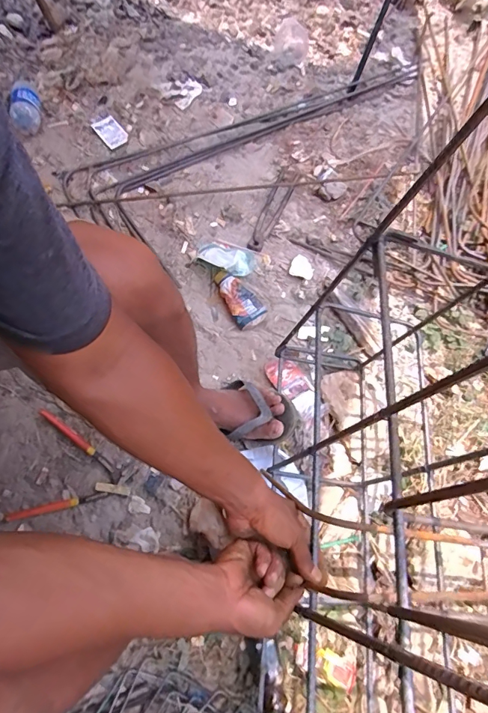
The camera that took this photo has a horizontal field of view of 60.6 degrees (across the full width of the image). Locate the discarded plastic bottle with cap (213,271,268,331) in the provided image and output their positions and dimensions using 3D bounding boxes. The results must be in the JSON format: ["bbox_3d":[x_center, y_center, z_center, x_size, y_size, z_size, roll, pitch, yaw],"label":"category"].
[{"bbox_3d":[-0.012,-0.126,0.912,0.069,0.020,0.138,-36,86,-13],"label":"discarded plastic bottle with cap"}]

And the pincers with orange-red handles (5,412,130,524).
[{"bbox_3d":[-0.300,0.203,0.760,0.188,0.033,0.175,11,70,-1],"label":"pincers with orange-red handles"}]

